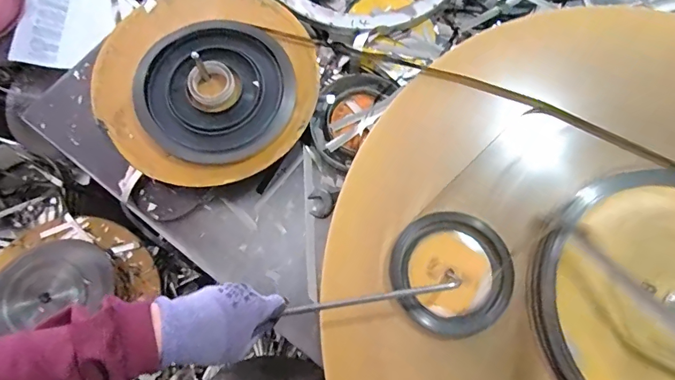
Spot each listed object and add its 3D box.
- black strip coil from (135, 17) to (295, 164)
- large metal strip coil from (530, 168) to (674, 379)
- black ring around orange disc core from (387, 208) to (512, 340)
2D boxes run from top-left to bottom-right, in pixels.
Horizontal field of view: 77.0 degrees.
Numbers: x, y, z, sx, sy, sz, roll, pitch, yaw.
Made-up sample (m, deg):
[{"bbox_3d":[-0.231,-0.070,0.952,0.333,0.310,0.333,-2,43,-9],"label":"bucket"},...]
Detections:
[{"bbox_3d":[-0.160,-0.137,0.560,0.194,0.015,0.202,0,75,-1],"label":"black strip coil"},{"bbox_3d":[0.393,0.128,0.494,0.328,0.036,0.310,0,75,-1],"label":"large metal strip coil"},{"bbox_3d":[0.136,0.096,0.504,0.140,0.009,0.143,0,75,-1],"label":"black ring around orange disc core"}]

